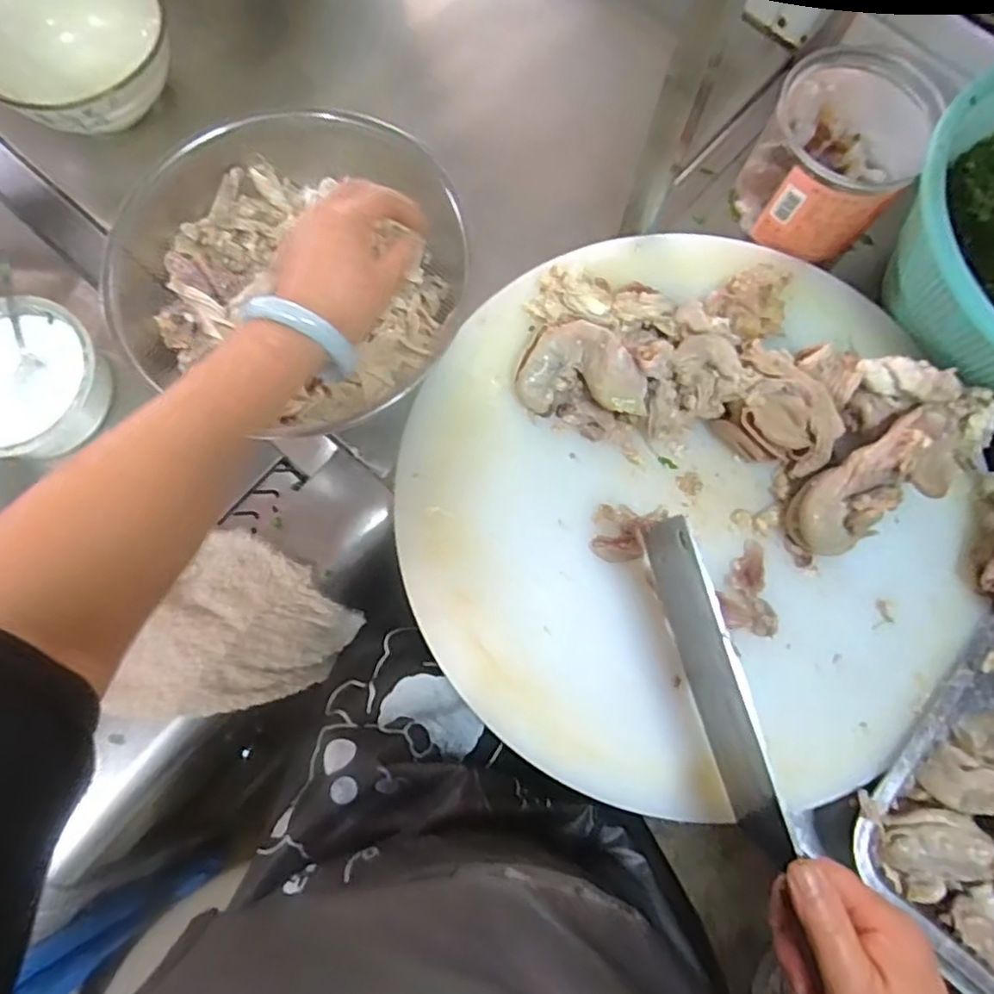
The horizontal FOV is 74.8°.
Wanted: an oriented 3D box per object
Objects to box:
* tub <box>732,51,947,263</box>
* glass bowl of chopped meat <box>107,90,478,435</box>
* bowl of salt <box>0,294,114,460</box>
[{"bbox_3d":[0.261,-0.263,0.521,0.107,0.078,0.113,0,77,-1],"label":"tub"},{"bbox_3d":[-0.150,-0.191,0.525,0.255,0.094,0.260,0,77,-1],"label":"glass bowl of chopped meat"},{"bbox_3d":[-0.403,-0.095,0.556,0.138,0.044,0.135,0,77,-1],"label":"bowl of salt"}]

